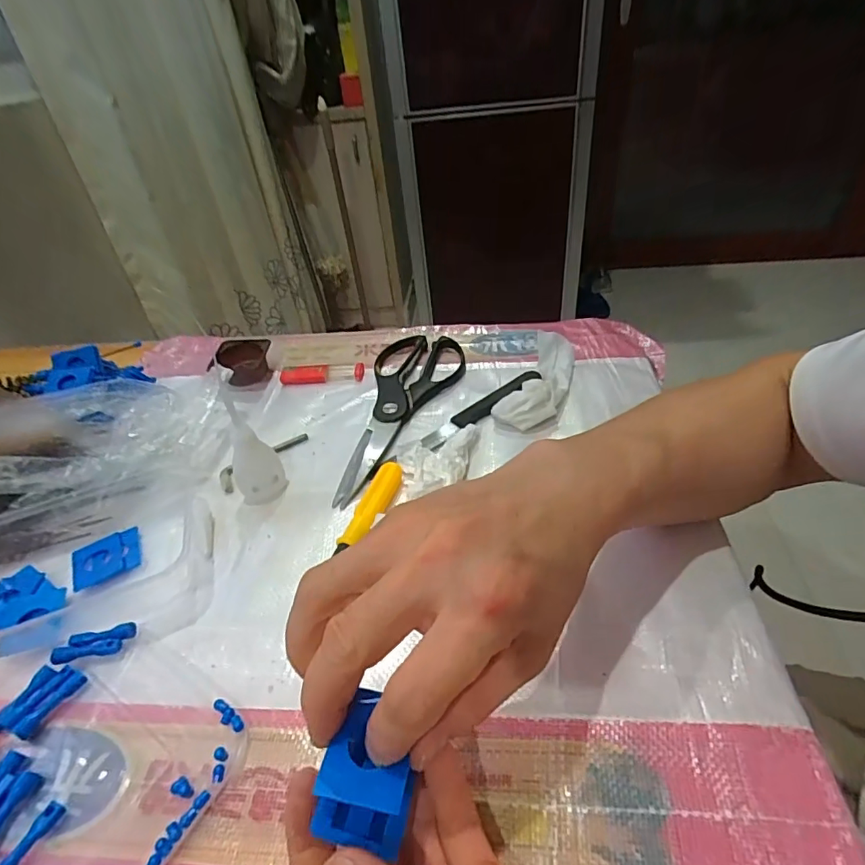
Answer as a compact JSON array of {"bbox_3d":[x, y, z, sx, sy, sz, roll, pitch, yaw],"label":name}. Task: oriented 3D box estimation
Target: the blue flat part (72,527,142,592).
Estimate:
[{"bbox_3d":[-0.230,0.086,0.355,0.041,0.004,0.042,-26,44,-20],"label":"blue flat part"}]

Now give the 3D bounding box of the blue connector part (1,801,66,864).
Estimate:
[{"bbox_3d":[-0.186,0.192,0.231,0.010,0.012,0.036,13,45,21],"label":"blue connector part"}]

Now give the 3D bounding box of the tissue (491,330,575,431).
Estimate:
[{"bbox_3d":[0.097,-0.047,0.444,0.046,0.026,0.119,15,45,23],"label":"tissue"}]

